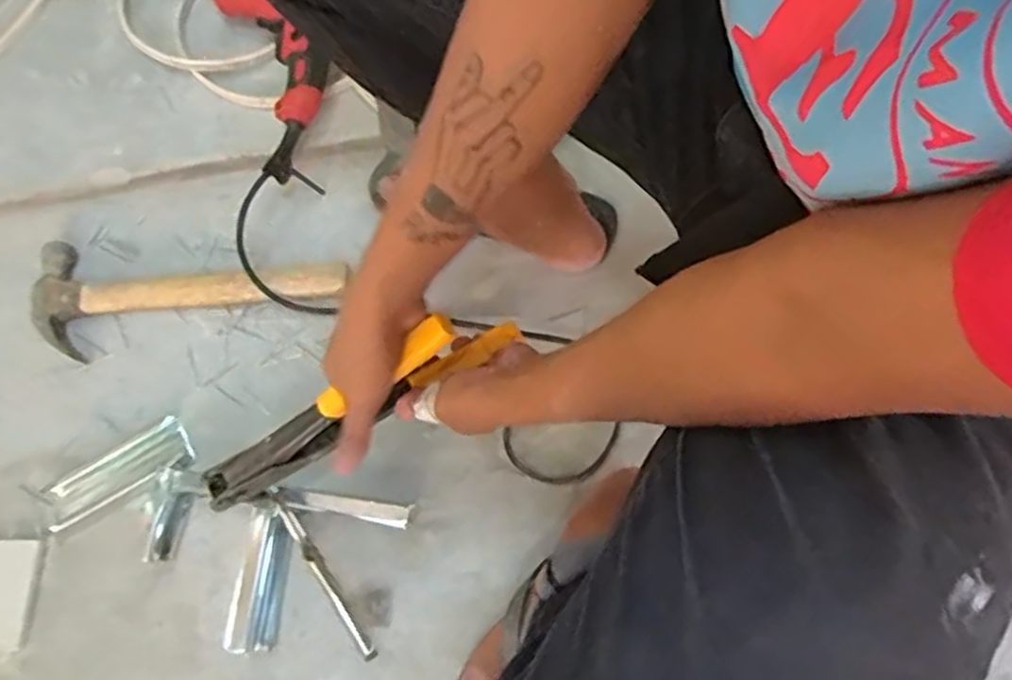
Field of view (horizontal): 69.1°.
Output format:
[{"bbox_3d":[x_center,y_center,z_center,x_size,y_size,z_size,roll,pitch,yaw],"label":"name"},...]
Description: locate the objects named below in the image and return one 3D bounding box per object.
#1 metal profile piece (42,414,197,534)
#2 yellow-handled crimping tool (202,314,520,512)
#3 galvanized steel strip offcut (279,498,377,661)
[{"bbox_3d":[-0.369,0.127,0.700,0.135,0.019,0.050,-32,73,-7],"label":"metal profile piece"},{"bbox_3d":[-0.118,0.052,0.559,0.267,0.090,0.031,-31,79,3],"label":"yellow-handled crimping tool"},{"bbox_3d":[-0.150,0.200,0.612,0.013,0.021,0.146,-32,73,-7],"label":"galvanized steel strip offcut"}]

